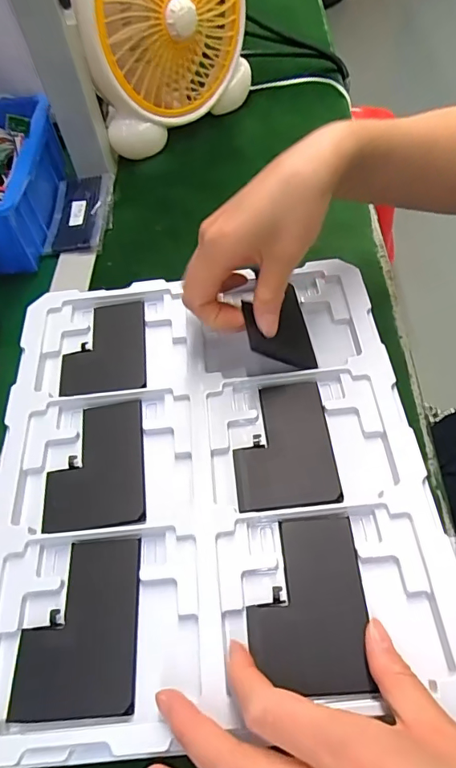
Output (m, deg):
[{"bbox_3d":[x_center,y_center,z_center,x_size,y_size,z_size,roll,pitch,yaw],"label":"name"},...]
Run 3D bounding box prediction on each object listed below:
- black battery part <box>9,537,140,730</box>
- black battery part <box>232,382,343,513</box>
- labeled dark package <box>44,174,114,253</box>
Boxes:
[{"bbox_3d":[-0.085,0.137,0.264,0.064,0.006,0.089,-5,57,1],"label":"black battery part"},{"bbox_3d":[0.036,0.040,0.313,0.066,0.004,0.089,-7,57,0],"label":"black battery part"},{"bbox_3d":[-0.165,-0.192,0.512,0.067,0.016,0.117,-4,57,2],"label":"labeled dark package"}]

